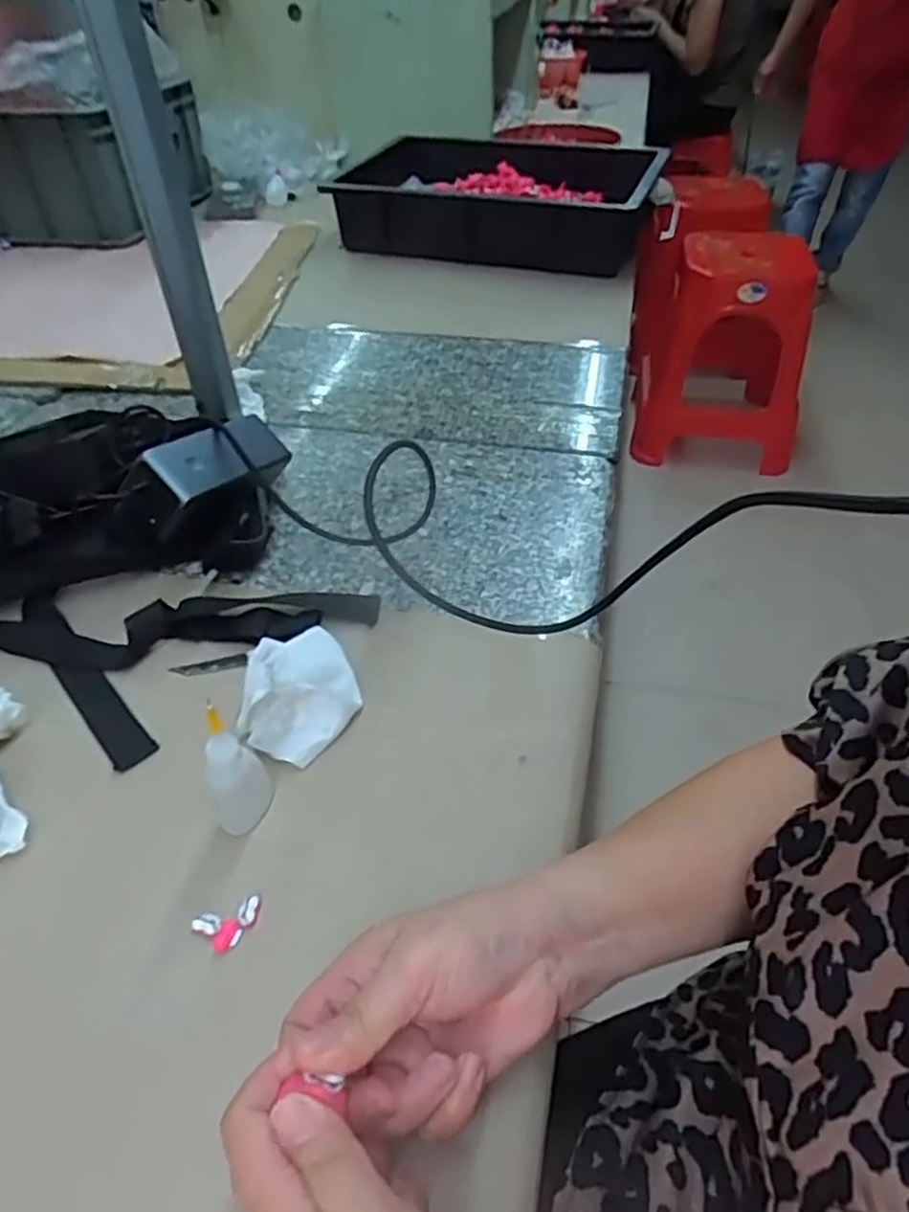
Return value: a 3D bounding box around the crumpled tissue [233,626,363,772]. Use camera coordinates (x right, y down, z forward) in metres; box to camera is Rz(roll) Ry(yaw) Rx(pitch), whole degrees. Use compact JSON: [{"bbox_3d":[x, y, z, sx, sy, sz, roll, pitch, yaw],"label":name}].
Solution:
[{"bbox_3d":[-0.096,0.049,0.428,0.069,0.036,0.082,-16,45,-15],"label":"crumpled tissue"}]

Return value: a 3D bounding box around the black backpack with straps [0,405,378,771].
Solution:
[{"bbox_3d":[-0.267,-0.055,0.522,0.365,0.076,0.280,32,53,31],"label":"black backpack with straps"}]

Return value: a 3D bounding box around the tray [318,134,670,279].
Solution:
[{"bbox_3d":[0.078,-0.658,1.125,0.462,0.106,0.419,11,44,12],"label":"tray"}]

